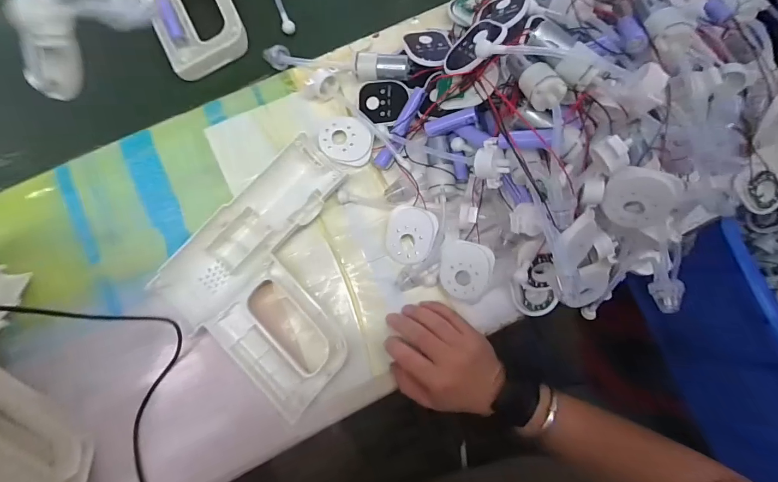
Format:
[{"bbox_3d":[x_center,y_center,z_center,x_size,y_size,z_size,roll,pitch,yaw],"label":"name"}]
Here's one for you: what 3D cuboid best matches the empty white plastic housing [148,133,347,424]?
[{"bbox_3d":[-0.089,0.028,0.377,0.182,0.026,0.203,41,82,5],"label":"empty white plastic housing"}]

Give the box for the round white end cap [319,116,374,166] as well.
[{"bbox_3d":[-0.044,-0.103,0.402,0.055,0.011,0.047,14,80,1],"label":"round white end cap"}]

